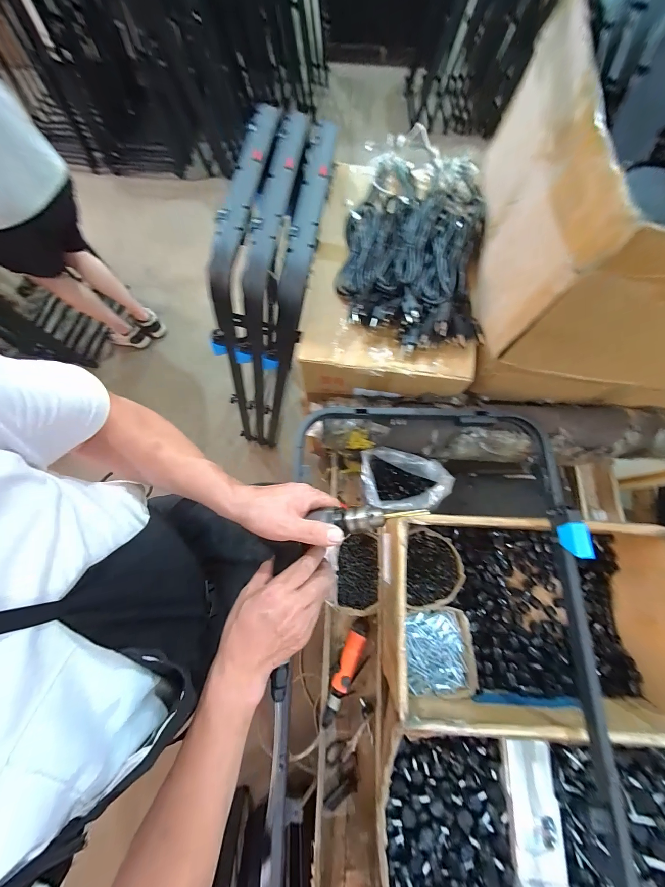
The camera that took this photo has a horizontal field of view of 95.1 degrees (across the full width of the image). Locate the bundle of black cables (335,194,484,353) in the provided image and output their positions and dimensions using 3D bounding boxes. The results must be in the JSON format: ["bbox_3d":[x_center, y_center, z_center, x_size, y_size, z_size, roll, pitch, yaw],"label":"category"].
[{"bbox_3d":[0.156,-0.350,0.614,0.286,0.057,0.337,6,73,2],"label":"bundle of black cables"}]

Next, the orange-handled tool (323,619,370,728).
[{"bbox_3d":[0.029,0.503,0.671,0.042,0.037,0.211,24,75,7],"label":"orange-handled tool"}]

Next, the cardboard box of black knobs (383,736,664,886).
[{"bbox_3d":[0.383,0.698,0.522,0.608,0.093,0.306,2,73,0],"label":"cardboard box of black knobs"}]

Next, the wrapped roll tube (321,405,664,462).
[{"bbox_3d":[0.394,-0.023,0.641,0.834,0.089,0.119,2,73,0],"label":"wrapped roll tube"}]

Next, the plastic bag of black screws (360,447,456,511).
[{"bbox_3d":[0.155,0.087,0.684,0.184,0.116,0.128,3,73,1],"label":"plastic bag of black screws"}]

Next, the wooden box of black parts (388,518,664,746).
[{"bbox_3d":[0.377,0.339,0.611,0.523,0.170,0.336,1,73,0],"label":"wooden box of black parts"}]

